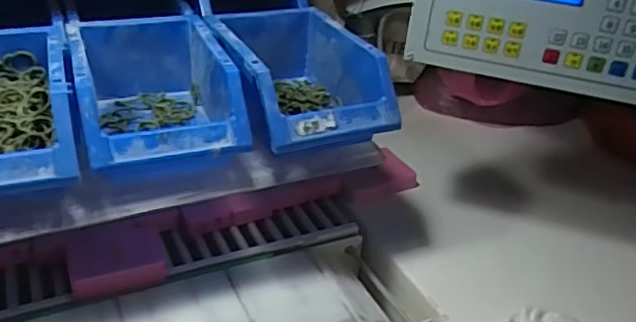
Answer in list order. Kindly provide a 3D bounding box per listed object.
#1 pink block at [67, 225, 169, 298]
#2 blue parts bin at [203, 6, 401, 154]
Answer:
[{"bbox_3d":[-0.175,0.086,0.521,0.077,0.015,0.064,-9,34,-21],"label":"pink block"},{"bbox_3d":[-0.024,-0.075,0.560,0.124,0.080,0.183,-13,36,-26],"label":"blue parts bin"}]

